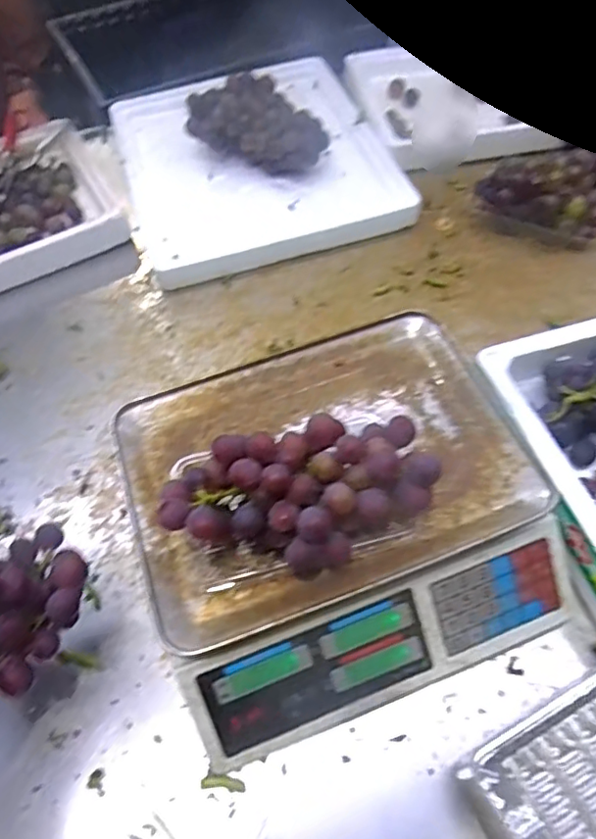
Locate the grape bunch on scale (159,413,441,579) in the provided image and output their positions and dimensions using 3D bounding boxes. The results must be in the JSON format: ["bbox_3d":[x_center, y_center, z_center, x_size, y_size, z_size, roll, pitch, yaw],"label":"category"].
[{"bbox_3d":[0.003,0.059,0.435,0.200,0.084,0.101,-18,58,-9],"label":"grape bunch on scale"}]

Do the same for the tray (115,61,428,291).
[{"bbox_3d":[-0.078,-0.425,0.880,0.386,0.112,0.466,-15,57,-8],"label":"tray"}]

